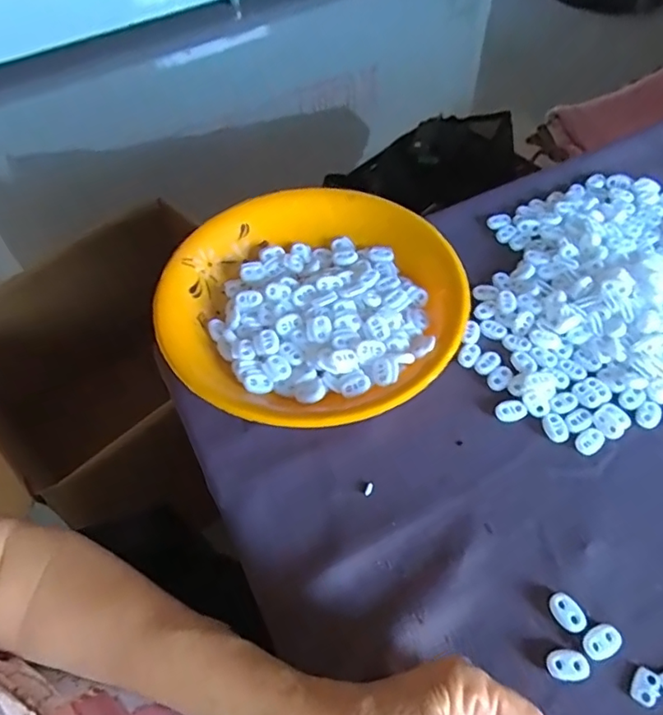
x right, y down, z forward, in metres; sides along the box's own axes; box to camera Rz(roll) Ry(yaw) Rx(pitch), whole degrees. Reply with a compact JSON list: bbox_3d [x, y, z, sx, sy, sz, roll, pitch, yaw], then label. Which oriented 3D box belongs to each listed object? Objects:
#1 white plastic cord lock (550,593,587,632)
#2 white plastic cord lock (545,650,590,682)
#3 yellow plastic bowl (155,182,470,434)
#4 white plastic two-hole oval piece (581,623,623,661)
[{"bbox_3d":[0.143,0.154,0.339,0.016,0.004,0.022,-24,58,-13],"label":"white plastic cord lock"},{"bbox_3d":[0.136,0.177,0.323,0.024,0.005,0.015,1,56,4],"label":"white plastic cord lock"},{"bbox_3d":[-0.019,-0.047,0.458,0.223,0.060,0.238,-2,56,2],"label":"yellow plastic bowl"},{"bbox_3d":[0.158,0.165,0.325,0.023,0.004,0.016,-22,57,-12],"label":"white plastic two-hole oval piece"}]

